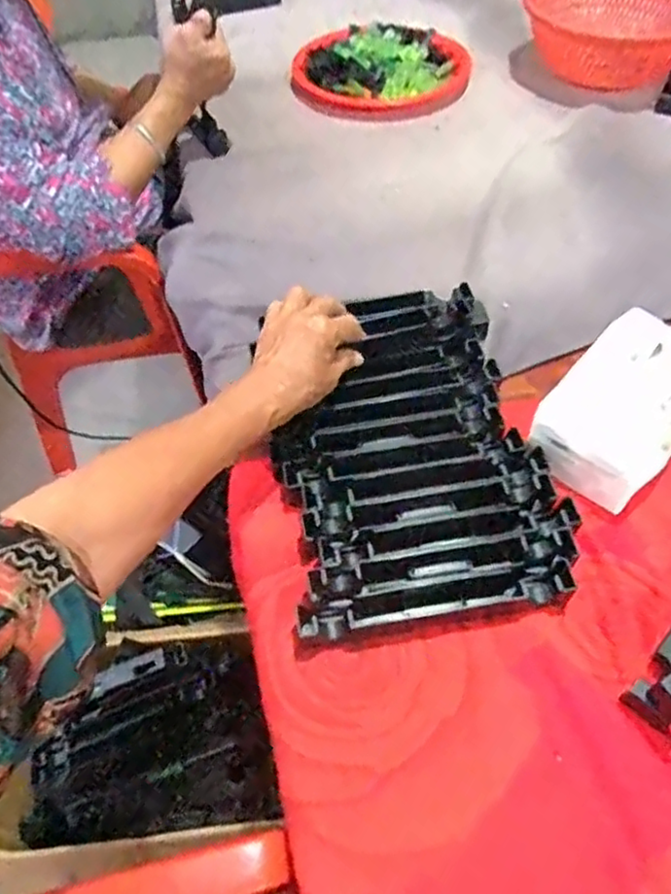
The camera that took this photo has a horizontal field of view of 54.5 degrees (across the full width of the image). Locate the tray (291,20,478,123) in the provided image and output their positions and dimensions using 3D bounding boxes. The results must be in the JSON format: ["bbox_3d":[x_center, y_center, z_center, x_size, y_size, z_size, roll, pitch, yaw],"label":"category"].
[{"bbox_3d":[0.069,-0.555,0.956,0.249,0.035,0.232,6,54,7],"label":"tray"}]

